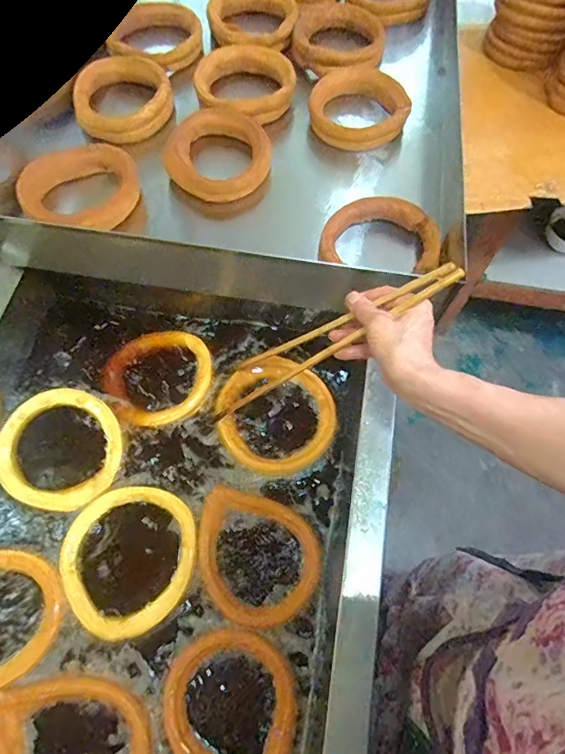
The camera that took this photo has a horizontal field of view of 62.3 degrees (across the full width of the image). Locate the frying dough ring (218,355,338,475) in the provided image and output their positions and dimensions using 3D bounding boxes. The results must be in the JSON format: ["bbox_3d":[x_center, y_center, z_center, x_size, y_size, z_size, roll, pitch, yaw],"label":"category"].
[{"bbox_3d":[-0.011,0.051,0.646,0.164,0.016,0.155,1,66,-1],"label":"frying dough ring"}]

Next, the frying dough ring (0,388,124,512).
[{"bbox_3d":[-0.304,0.095,0.637,0.156,0.015,0.181,-41,73,-17],"label":"frying dough ring"}]

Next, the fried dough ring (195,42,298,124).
[{"bbox_3d":[-0.063,-0.490,0.783,0.164,0.039,0.152,1,66,-1],"label":"fried dough ring"}]

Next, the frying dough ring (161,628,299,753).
[{"bbox_3d":[-0.050,0.359,0.504,0.162,0.018,0.140,31,69,12],"label":"frying dough ring"}]

